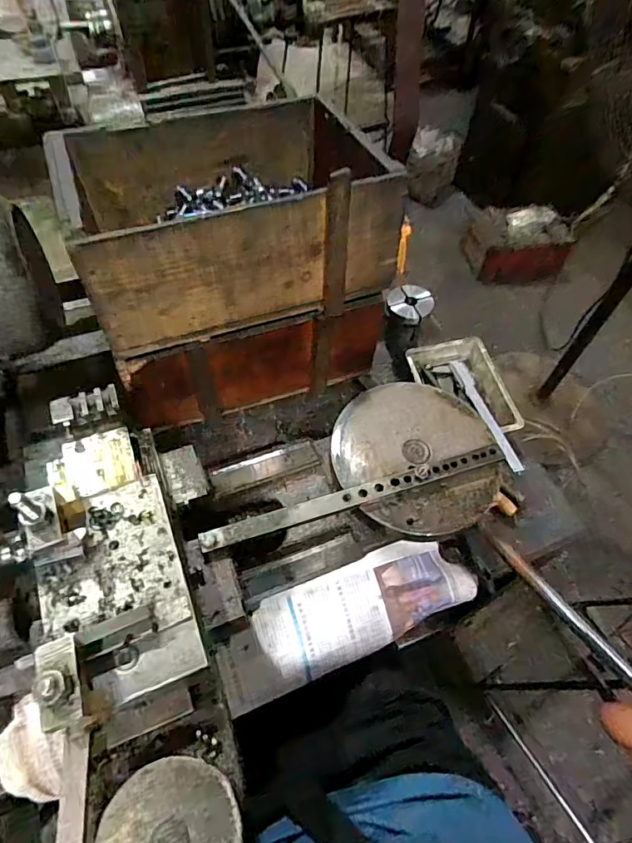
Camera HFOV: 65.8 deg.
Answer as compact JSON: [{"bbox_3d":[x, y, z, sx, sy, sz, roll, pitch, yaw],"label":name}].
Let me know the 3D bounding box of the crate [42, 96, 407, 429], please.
[{"bbox_3d":[-0.107,-0.209,0.656,0.339,0.303,0.247,-17,58,-13],"label":"crate"}]

